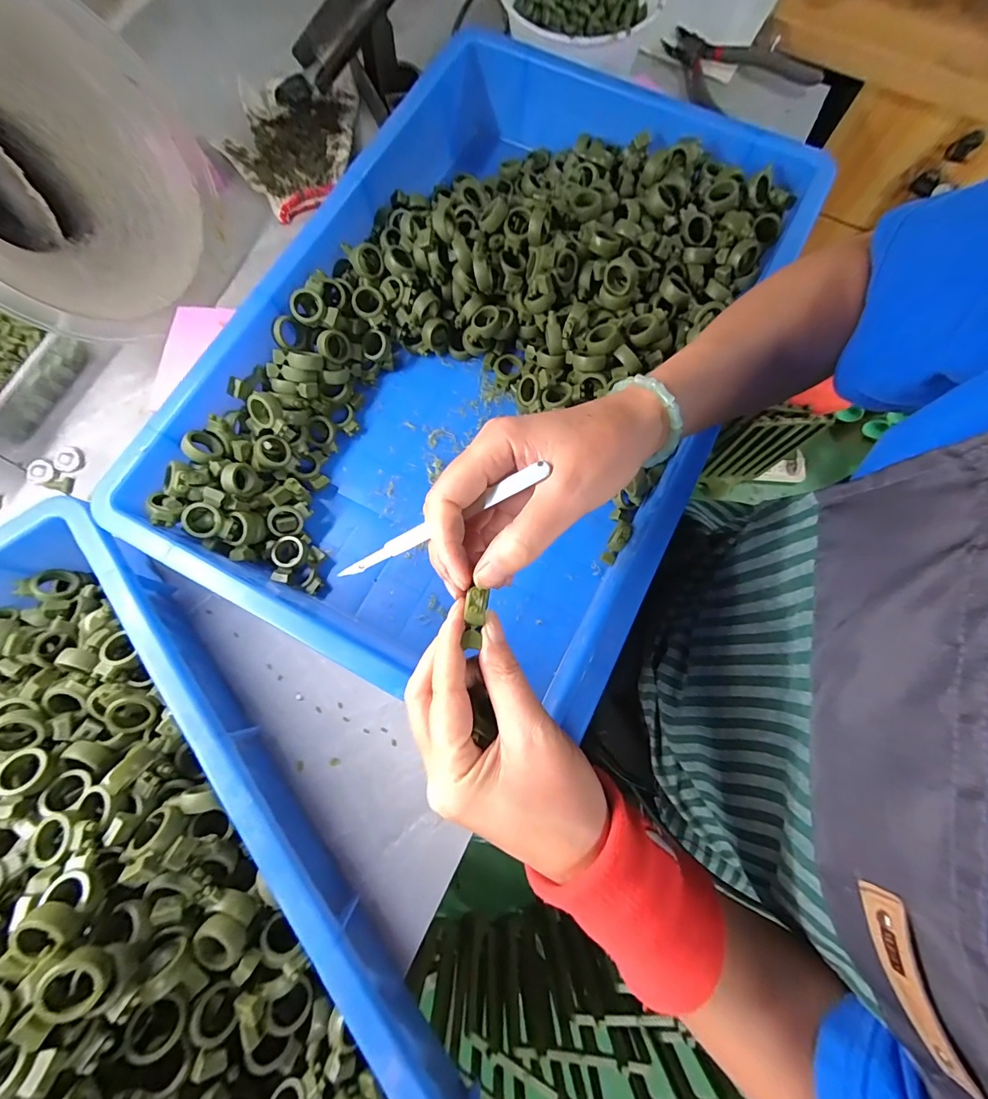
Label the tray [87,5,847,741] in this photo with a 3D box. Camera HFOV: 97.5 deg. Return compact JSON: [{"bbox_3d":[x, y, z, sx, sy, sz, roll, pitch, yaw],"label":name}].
[{"bbox_3d":[0.002,-0.174,0.378,0.364,0.079,0.558,28,78,6],"label":"tray"}]

